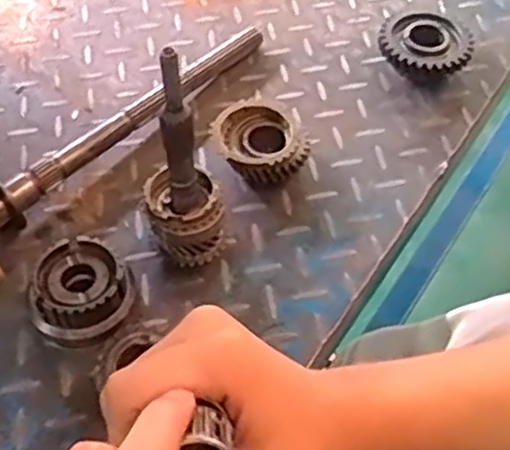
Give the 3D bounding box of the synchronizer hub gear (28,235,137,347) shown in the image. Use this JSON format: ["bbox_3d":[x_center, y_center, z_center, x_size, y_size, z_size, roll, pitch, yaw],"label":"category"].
[{"bbox_3d":[-0.113,0.042,0.475,0.066,0.042,0.066,1,55,-2],"label":"synchronizer hub gear"}]

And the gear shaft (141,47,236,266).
[{"bbox_3d":[-0.044,-0.035,0.457,0.055,0.165,0.057,-5,55,-7],"label":"gear shaft"}]

